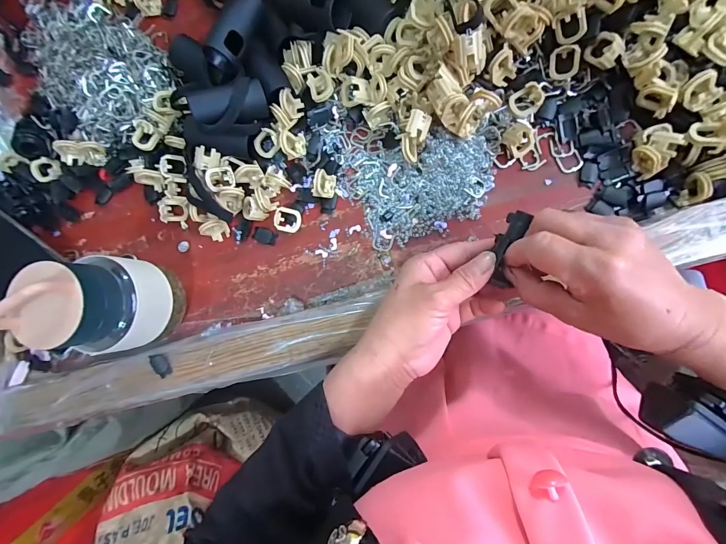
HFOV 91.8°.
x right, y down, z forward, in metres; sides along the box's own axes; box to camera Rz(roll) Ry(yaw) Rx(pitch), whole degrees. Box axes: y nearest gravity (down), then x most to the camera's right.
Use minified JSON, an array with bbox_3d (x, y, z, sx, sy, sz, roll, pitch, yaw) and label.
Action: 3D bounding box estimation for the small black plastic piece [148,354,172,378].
[{"bbox_3d":[-0.184,0.085,0.322,0.014,0.005,0.023,-30,84,6],"label":"small black plastic piece"}]

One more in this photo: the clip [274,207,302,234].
[{"bbox_3d":[-0.070,-0.048,0.327,0.024,0.011,0.022,10,90,-15],"label":"clip"}]

